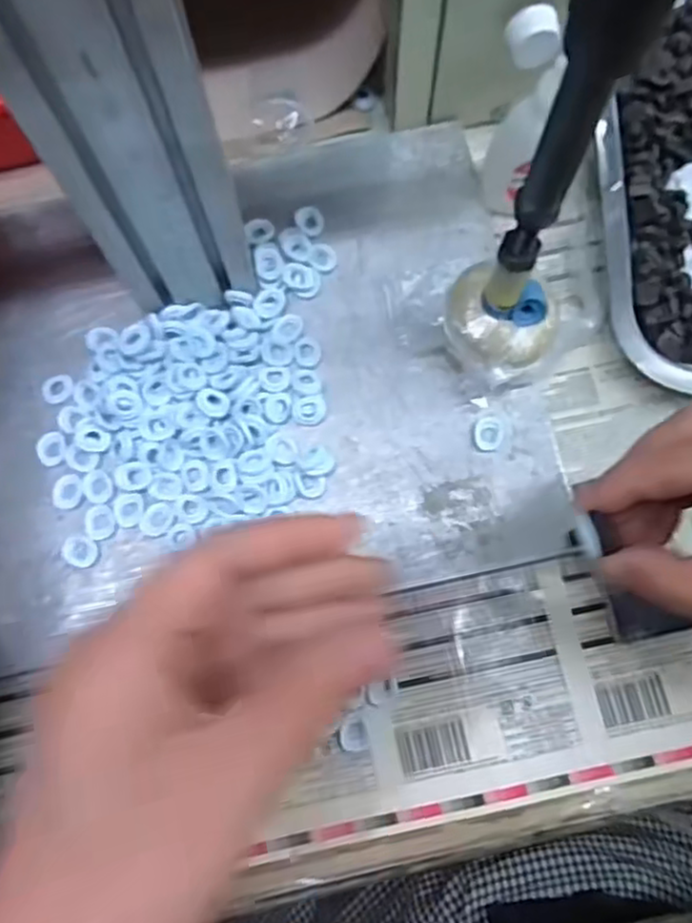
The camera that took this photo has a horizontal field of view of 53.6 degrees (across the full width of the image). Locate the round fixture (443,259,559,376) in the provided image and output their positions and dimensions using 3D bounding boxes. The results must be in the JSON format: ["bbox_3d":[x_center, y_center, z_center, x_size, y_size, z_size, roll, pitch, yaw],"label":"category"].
[{"bbox_3d":[0.072,-0.064,0.331,0.053,0.046,0.049,23,78,7],"label":"round fixture"}]

